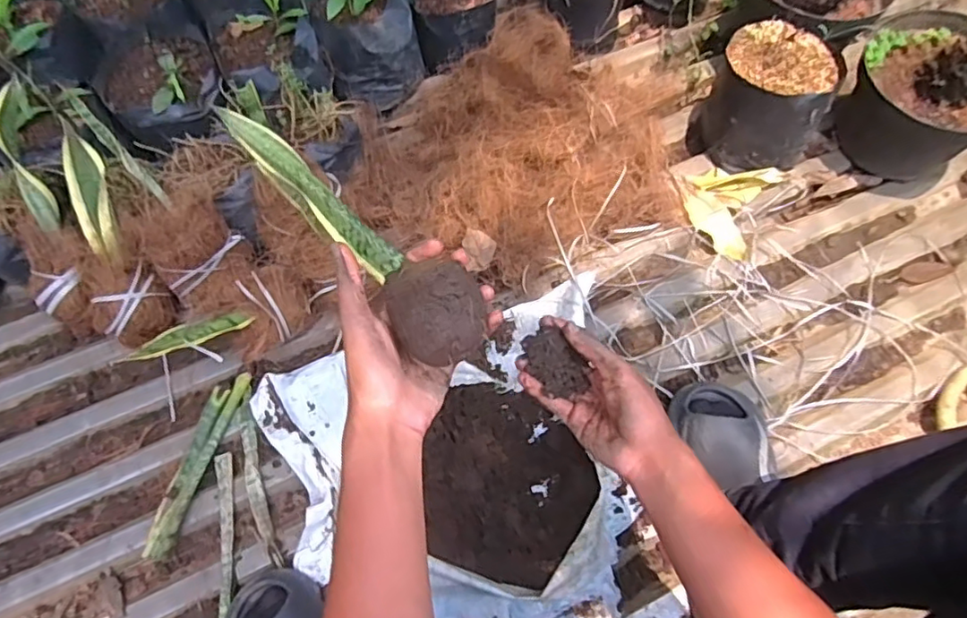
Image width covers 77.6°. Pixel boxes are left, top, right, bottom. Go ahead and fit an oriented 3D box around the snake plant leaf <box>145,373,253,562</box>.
[{"bbox_3d":[-0.343,0.178,0.716,0.035,0.030,0.221,15,67,2],"label":"snake plant leaf"}]

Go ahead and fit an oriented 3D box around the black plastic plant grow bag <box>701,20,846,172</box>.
[{"bbox_3d":[0.410,-0.293,0.873,0.171,0.151,0.146,31,68,9],"label":"black plastic plant grow bag"}]

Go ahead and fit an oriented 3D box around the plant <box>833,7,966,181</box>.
[{"bbox_3d":[0.643,-0.310,0.878,0.211,0.197,0.204,43,71,13],"label":"plant"}]

